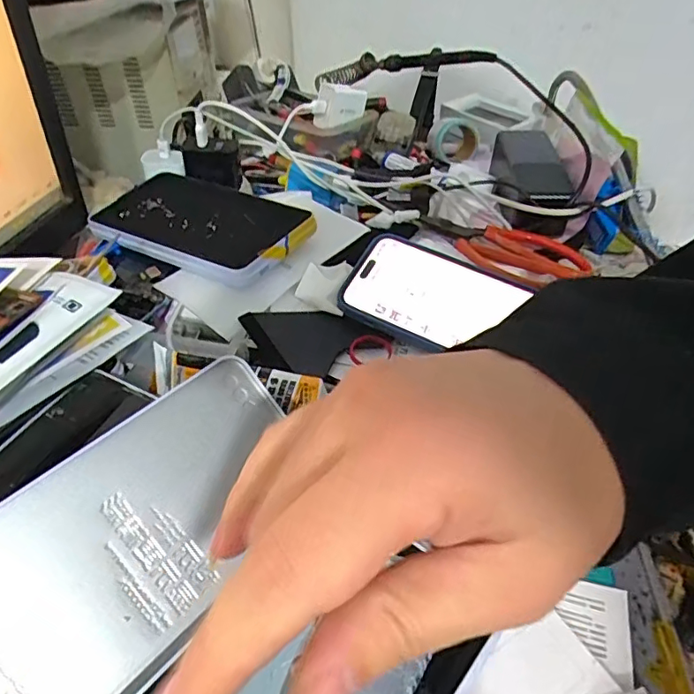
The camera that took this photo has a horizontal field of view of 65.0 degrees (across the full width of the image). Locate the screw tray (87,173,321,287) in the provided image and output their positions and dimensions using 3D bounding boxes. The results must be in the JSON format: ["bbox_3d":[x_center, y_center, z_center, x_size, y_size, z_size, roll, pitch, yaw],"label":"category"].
[{"bbox_3d":[-0.127,-0.107,0.467,0.196,0.023,0.102,24,48,25],"label":"screw tray"}]

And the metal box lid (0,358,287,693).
[{"bbox_3d":[-0.099,0.092,0.259,0.188,0.009,0.097,-39,95,-36],"label":"metal box lid"}]

